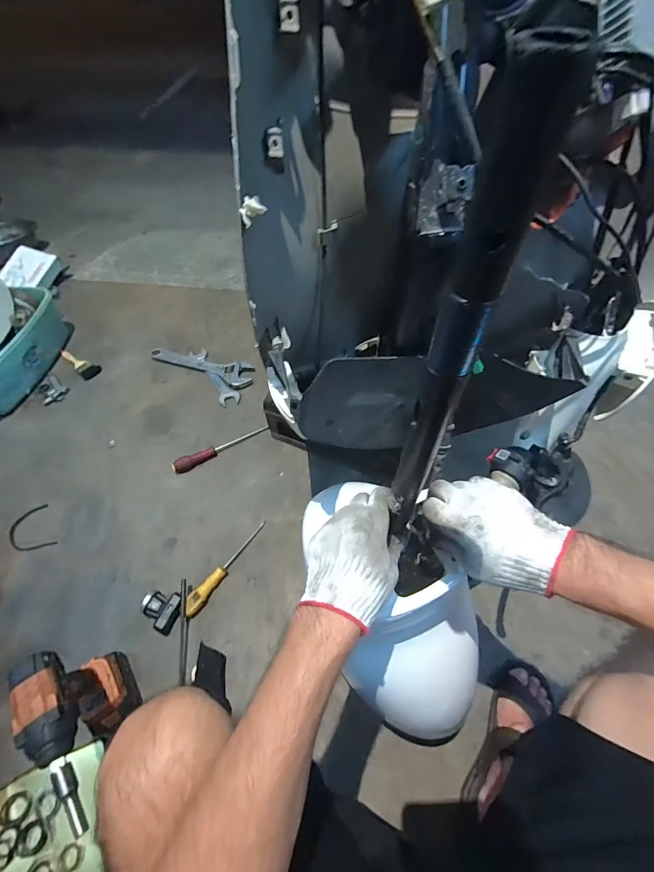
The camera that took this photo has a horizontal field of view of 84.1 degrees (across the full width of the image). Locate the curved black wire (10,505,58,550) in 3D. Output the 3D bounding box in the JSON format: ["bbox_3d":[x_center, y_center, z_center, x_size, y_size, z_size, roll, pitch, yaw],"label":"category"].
[{"bbox_3d":[-0.712,0.225,0.869,0.092,0.010,0.125,-27,59,-17],"label":"curved black wire"}]

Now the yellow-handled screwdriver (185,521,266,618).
[{"bbox_3d":[-0.223,0.284,0.804,0.032,0.034,0.240,26,60,18],"label":"yellow-handled screwdriver"}]

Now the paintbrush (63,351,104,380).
[{"bbox_3d":[-0.810,-0.240,1.183,0.174,0.013,0.060,30,62,21],"label":"paintbrush"}]

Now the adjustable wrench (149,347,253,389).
[{"bbox_3d":[-0.406,-0.231,1.155,0.374,0.022,0.084,17,58,13],"label":"adjustable wrench"}]

